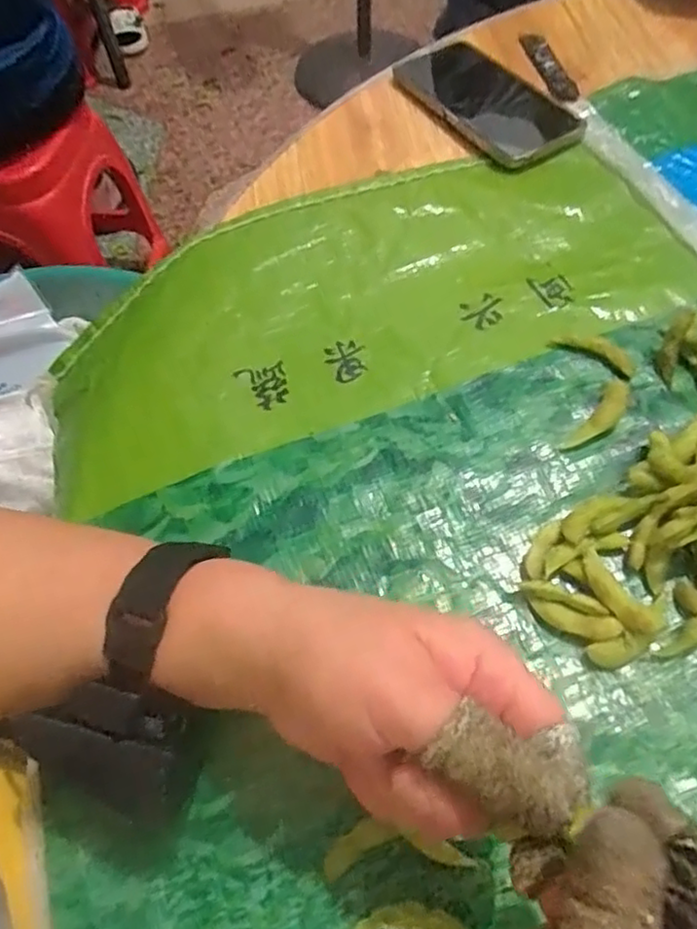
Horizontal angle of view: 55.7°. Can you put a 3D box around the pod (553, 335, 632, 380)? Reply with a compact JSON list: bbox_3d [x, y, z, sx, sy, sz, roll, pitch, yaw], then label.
[{"bbox_3d":[0.147,-0.067,0.389,0.047,0.005,0.016,28,65,19],"label":"pod"}]

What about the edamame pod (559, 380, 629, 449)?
[{"bbox_3d":[0.141,-0.027,0.365,0.017,0.010,0.056,34,67,21],"label":"edamame pod"}]

